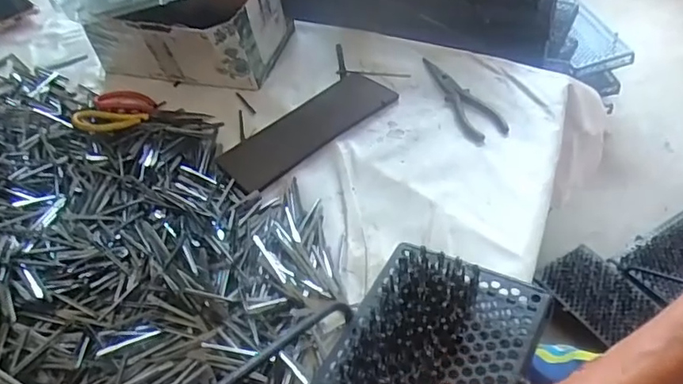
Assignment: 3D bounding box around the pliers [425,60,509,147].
[{"bbox_3d":[0.166,-0.131,0.772,0.056,0.007,0.188,-16,47,-8],"label":"pliers"}]

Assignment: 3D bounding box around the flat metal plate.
[{"bbox_3d":[-0.045,-0.090,0.758,0.252,0.005,0.099,-35,53,-24],"label":"flat metal plate"}]

